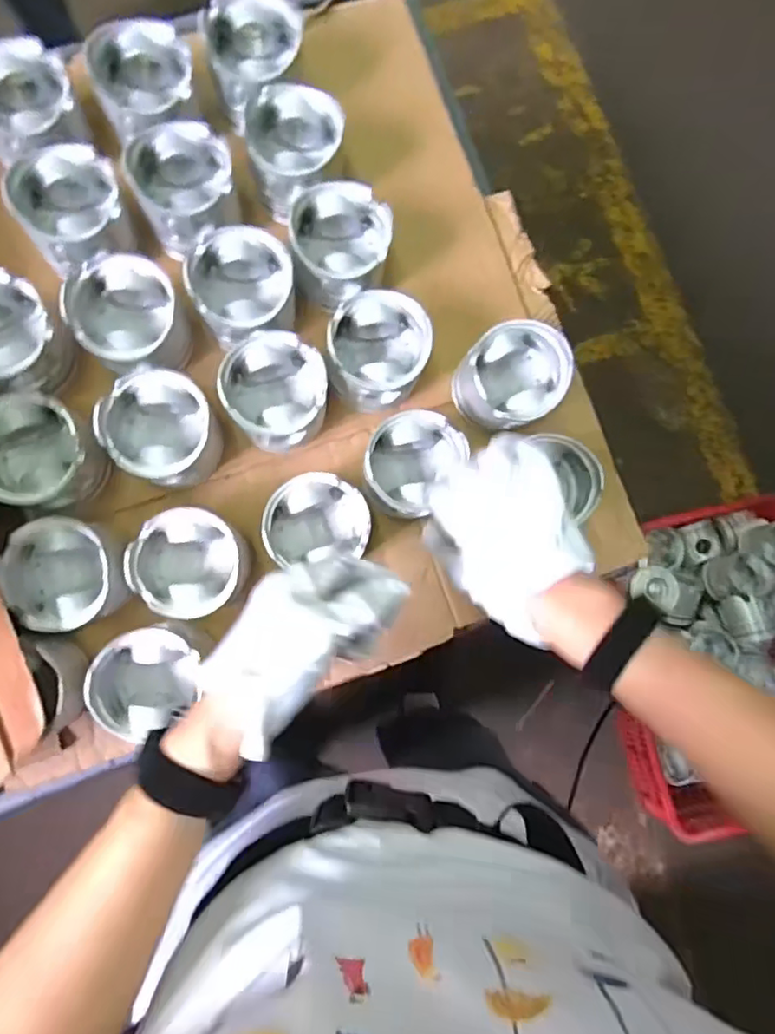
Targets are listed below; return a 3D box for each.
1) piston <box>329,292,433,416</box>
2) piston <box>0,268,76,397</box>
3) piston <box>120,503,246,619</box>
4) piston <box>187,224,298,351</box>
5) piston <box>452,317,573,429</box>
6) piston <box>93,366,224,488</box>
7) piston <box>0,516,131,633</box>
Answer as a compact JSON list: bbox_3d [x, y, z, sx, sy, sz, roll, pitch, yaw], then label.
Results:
[{"bbox_3d":[-0.012,-0.154,0.590,0.090,0.083,0.099,1,85,-6],"label":"piston"},{"bbox_3d":[-0.338,-0.158,0.548,0.092,0.069,0.096,1,85,-6],"label":"piston"},{"bbox_3d":[-0.176,0.042,0.559,0.095,0.085,0.089,1,85,-6],"label":"piston"},{"bbox_3d":[-0.134,-0.213,0.580,0.092,0.073,0.098,1,85,-6],"label":"piston"},{"bbox_3d":[0.116,-0.130,0.599,0.101,0.081,0.089,-37,90,-8],"label":"piston"},{"bbox_3d":[-0.205,-0.078,0.563,0.095,0.066,0.097,-42,90,-8],"label":"piston"},{"bbox_3d":[-0.281,0.051,0.544,0.096,0.073,0.088,1,85,-6],"label":"piston"}]

